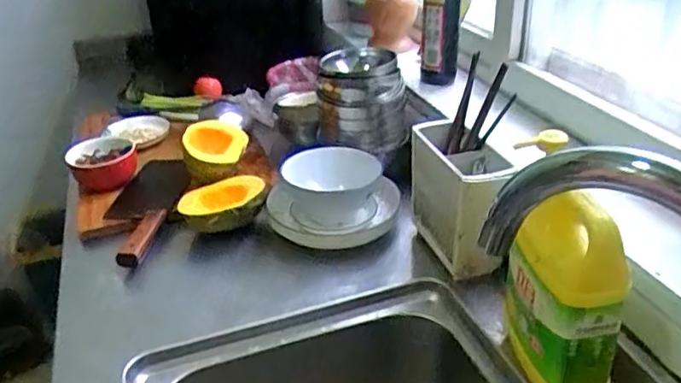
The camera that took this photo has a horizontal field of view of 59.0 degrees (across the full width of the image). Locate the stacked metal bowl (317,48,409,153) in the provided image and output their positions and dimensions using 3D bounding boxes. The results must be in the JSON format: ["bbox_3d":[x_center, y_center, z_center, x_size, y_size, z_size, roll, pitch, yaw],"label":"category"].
[{"bbox_3d":[0.038,-0.150,1.023,0.153,0.149,0.149,-2,30,1],"label":"stacked metal bowl"}]

